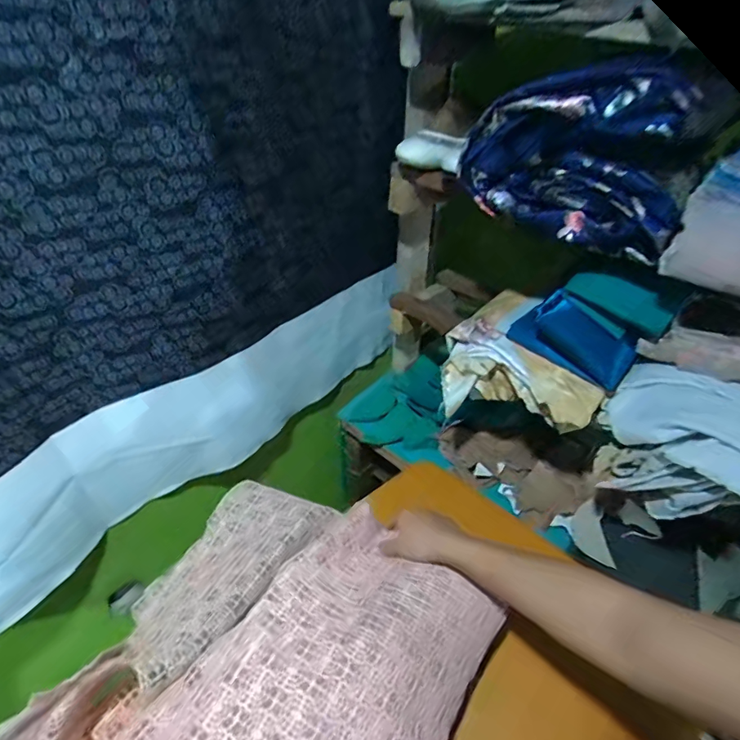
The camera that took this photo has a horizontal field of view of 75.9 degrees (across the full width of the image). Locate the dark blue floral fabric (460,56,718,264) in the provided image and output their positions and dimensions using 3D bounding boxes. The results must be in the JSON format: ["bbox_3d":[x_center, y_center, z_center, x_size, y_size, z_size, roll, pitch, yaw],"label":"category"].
[{"bbox_3d":[0.258,-0.266,0.578,0.255,0.167,0.136,27,46,27],"label":"dark blue floral fabric"}]

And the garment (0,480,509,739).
[{"bbox_3d":[-0.150,0.334,0.440,0.380,0.132,0.526,24,44,23],"label":"garment"}]

